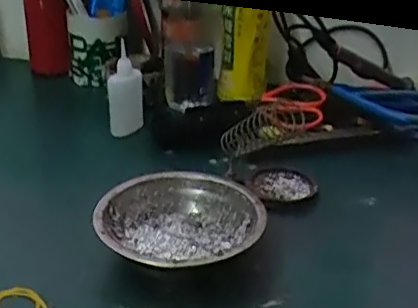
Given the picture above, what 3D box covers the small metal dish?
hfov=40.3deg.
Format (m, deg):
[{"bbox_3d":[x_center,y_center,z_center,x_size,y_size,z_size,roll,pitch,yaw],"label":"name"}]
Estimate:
[{"bbox_3d":[0.068,0.029,0.536,0.052,0.010,0.051,2,26,-1],"label":"small metal dish"}]

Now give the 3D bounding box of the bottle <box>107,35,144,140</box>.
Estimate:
[{"bbox_3d":[-0.093,-0.071,0.636,0.035,0.093,0.038,5,26,5],"label":"bottle"}]

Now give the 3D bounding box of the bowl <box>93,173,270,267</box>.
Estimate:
[{"bbox_3d":[-0.023,0.063,0.447,0.122,0.049,0.118,2,26,-1],"label":"bowl"}]

